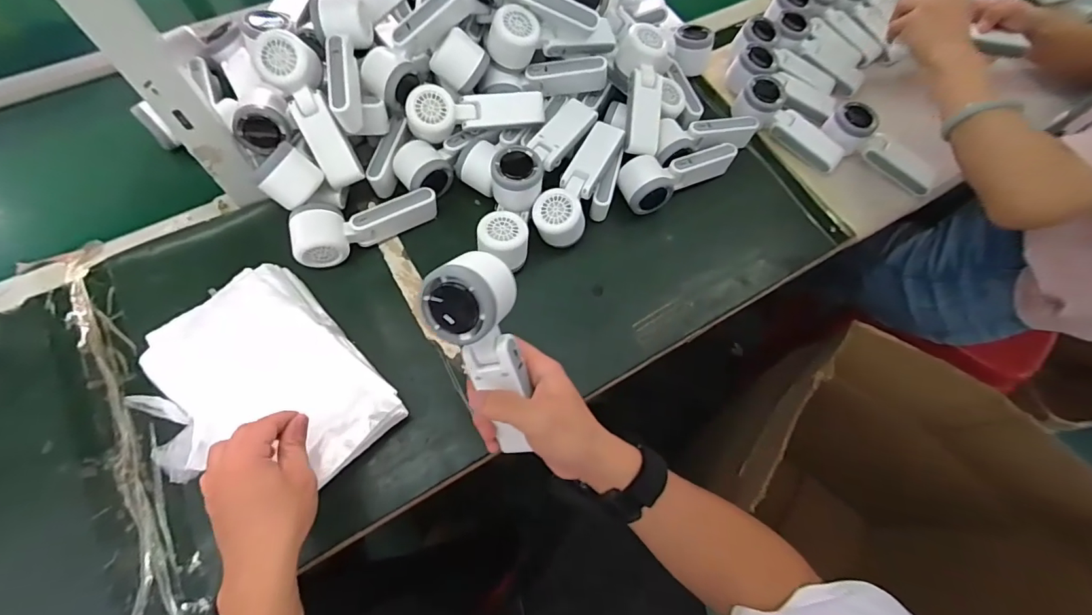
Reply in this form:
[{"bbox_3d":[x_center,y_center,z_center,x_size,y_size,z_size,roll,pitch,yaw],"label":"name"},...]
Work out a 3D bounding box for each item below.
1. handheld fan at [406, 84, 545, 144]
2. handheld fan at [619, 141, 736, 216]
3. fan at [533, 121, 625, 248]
[{"bbox_3d":[-0.084,-0.237,0.578,0.166,0.049,0.052,-10,67,-8],"label":"handheld fan"},{"bbox_3d":[0.172,-0.180,0.616,0.167,0.048,0.059,-28,70,-15],"label":"handheld fan"},{"bbox_3d":[0.038,-0.149,0.587,0.059,0.063,0.159,23,67,7],"label":"fan"}]

